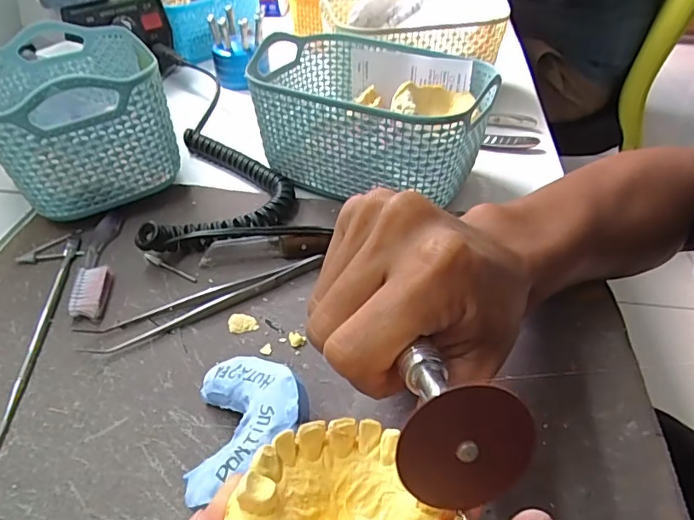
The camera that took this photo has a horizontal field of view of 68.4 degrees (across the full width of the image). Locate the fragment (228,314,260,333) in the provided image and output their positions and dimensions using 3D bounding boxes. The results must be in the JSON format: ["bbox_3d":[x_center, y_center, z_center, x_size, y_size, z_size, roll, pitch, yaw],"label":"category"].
[{"bbox_3d":[-0.059,0.035,0.291,0.016,0.004,0.014,-10,43,-12],"label":"fragment"}]

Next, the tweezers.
[{"bbox_3d":[-0.082,0.023,0.300,0.137,0.010,0.025,-19,45,-21],"label":"tweezers"}]

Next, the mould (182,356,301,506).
[{"bbox_3d":[-0.044,0.073,0.226,0.046,0.034,0.064,-2,42,-3],"label":"mould"}]

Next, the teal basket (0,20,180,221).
[{"bbox_3d":[-0.202,-0.110,0.383,0.109,0.099,0.172,-19,45,-21],"label":"teal basket"}]

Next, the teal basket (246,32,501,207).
[{"bbox_3d":[0.017,-0.104,0.391,0.165,0.084,0.117,21,45,21],"label":"teal basket"}]

